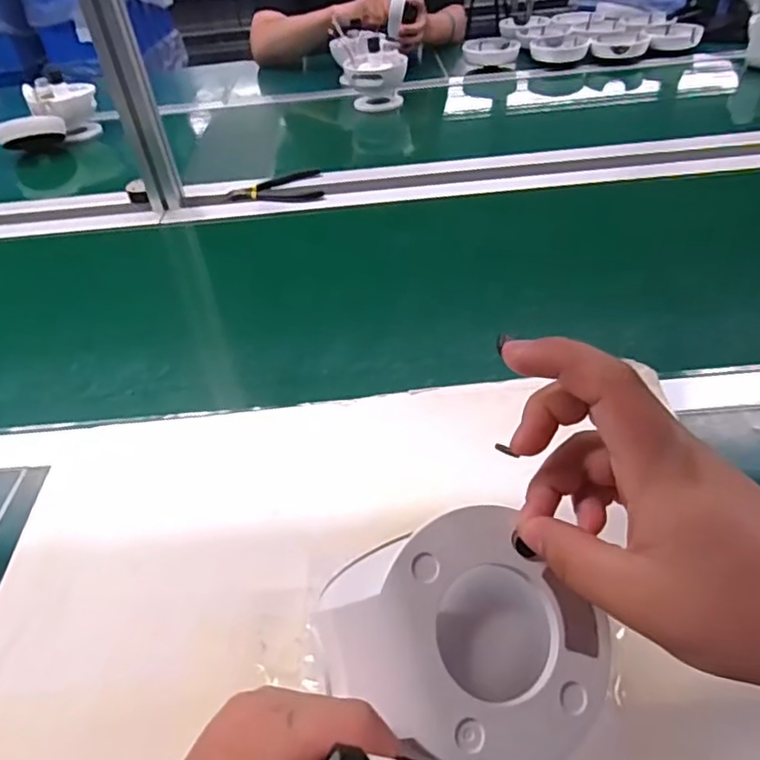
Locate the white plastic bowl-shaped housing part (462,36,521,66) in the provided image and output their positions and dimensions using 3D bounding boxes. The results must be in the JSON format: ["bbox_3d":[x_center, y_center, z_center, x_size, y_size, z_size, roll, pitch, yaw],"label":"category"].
[{"bbox_3d":[0.239,-0.720,1.315,0.120,0.042,0.103,-3,40,2],"label":"white plastic bowl-shaped housing part"}]

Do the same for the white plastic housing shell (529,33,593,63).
[{"bbox_3d":[0.380,-0.700,1.268,0.118,0.034,0.100,10,42,17],"label":"white plastic housing shell"}]

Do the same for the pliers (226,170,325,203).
[{"bbox_3d":[-0.151,-0.277,0.869,0.134,0.011,0.089,-10,40,-6],"label":"pliers"}]

